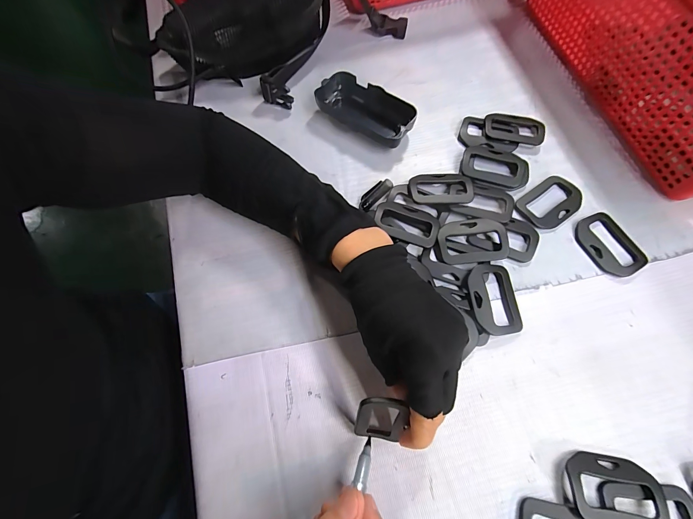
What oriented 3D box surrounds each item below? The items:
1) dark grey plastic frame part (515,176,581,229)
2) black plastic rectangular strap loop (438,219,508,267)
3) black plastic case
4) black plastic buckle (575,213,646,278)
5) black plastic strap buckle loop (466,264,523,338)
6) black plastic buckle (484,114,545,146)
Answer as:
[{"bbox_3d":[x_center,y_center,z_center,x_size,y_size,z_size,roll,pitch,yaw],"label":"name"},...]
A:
[{"bbox_3d":[0.199,-0.056,0.305,0.061,0.004,0.043,-36,71,-11],"label":"dark grey plastic frame part"},{"bbox_3d":[0.118,-0.017,0.290,0.063,0.008,0.042,-5,68,0],"label":"black plastic rectangular strap loop"},{"bbox_3d":[0.023,-0.164,0.344,0.109,0.026,0.050,36,74,15],"label":"black plastic case"},{"bbox_3d":[0.243,-0.014,0.289,0.047,0.006,0.060,-27,70,-8],"label":"black plastic buckle"},{"bbox_3d":[0.127,0.034,0.270,0.043,0.012,0.061,-7,68,0],"label":"black plastic strap buckle loop"},{"bbox_3d":[0.180,-0.141,0.338,0.060,0.007,0.040,10,69,7],"label":"black plastic buckle"}]

